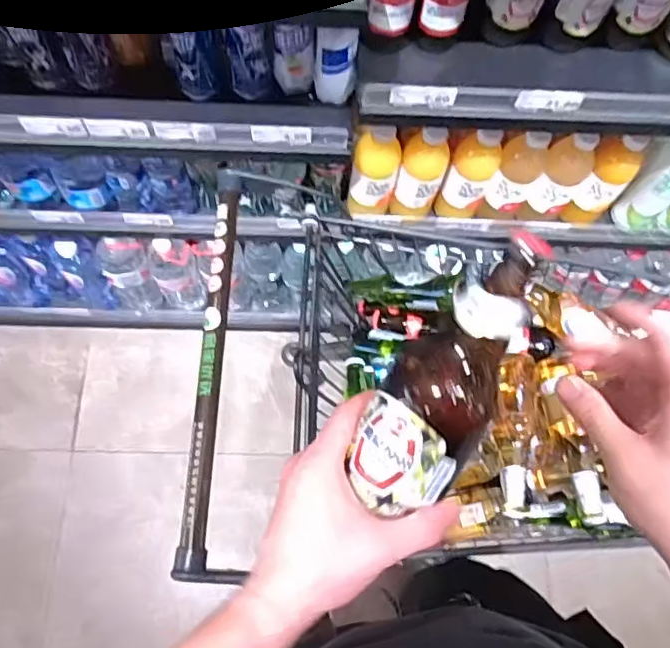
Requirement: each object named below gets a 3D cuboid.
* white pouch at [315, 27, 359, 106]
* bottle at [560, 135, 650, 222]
[{"bbox_3d":[0.001,-0.381,0.888,0.060,0.113,0.035,10,70,1],"label":"white pouch"},{"bbox_3d":[0.475,-0.249,1.070,0.088,0.209,0.067,-39,76,-15],"label":"bottle"}]

